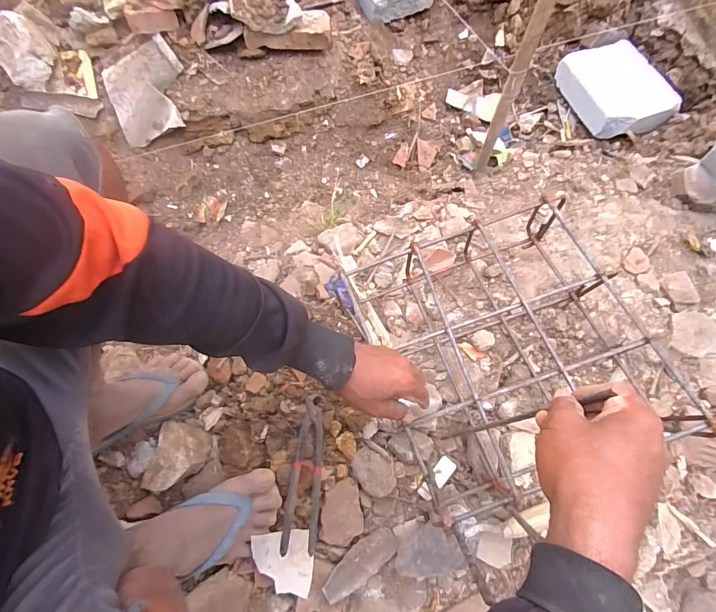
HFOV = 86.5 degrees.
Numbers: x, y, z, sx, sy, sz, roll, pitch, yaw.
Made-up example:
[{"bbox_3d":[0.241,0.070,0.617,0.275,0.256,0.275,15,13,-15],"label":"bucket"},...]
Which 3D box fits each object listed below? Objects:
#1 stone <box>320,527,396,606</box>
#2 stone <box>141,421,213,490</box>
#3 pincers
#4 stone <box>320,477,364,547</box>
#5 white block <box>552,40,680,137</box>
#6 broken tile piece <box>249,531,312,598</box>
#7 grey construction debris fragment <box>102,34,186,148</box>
[{"bbox_3d":[0.003,0.398,0.586,0.129,0.011,0.049,-40,74,-11],"label":"stone"},{"bbox_3d":[-0.291,0.245,0.619,0.100,0.035,0.100,-1,70,2],"label":"stone"},{"bbox_3d":[-0.078,0.250,0.587,0.048,0.032,0.224,4,71,4],"label":"pincers"},{"bbox_3d":[-0.027,0.328,0.602,0.065,0.023,0.091,-5,70,0],"label":"stone"},{"bbox_3d":[0.717,-0.600,1.049,0.245,0.069,0.289,-11,70,-2],"label":"white block"},{"bbox_3d":[-0.113,0.390,0.572,0.090,0.011,0.092,1,80,-19],"label":"broken tile piece"},{"bbox_3d":[-0.530,-0.542,0.956,0.191,0.103,0.215,-15,90,-3],"label":"grey construction debris fragment"}]

